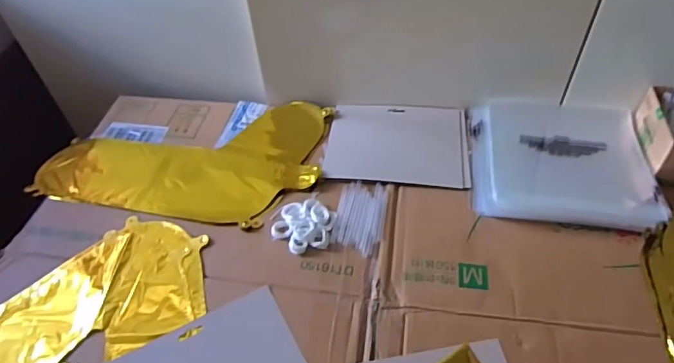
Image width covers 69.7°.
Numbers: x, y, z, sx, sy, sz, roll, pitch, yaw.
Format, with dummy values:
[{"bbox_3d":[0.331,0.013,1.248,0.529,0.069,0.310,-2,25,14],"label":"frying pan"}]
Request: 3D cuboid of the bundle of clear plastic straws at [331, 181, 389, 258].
[{"bbox_3d":[0.031,0.044,0.628,0.063,0.006,0.111,6,49,8],"label":"bundle of clear plastic straws"}]

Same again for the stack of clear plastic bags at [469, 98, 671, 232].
[{"bbox_3d":[0.300,-0.033,0.661,0.225,0.024,0.207,4,49,7],"label":"stack of clear plastic bags"}]

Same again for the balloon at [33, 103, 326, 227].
[{"bbox_3d":[-0.221,-0.040,0.711,0.394,0.020,0.233,4,49,7],"label":"balloon"}]

